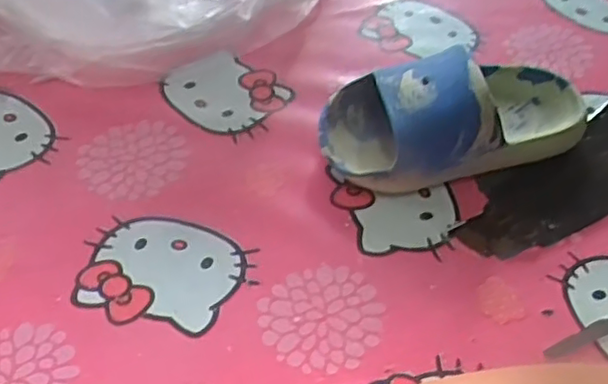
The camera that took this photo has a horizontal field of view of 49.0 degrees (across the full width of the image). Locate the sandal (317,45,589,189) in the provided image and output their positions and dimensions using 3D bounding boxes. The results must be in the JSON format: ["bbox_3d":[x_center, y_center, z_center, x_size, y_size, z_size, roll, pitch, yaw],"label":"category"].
[{"bbox_3d":[0.097,-0.051,0.416,0.169,0.060,0.077,-8,53,-11],"label":"sandal"}]

